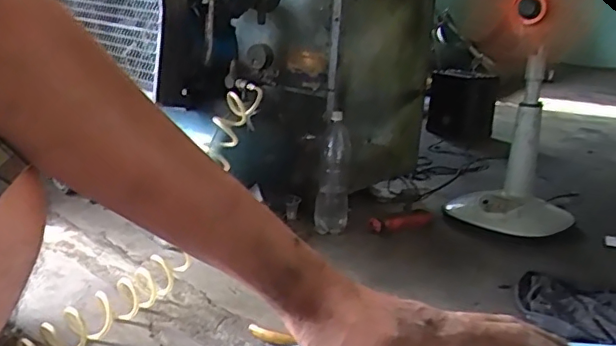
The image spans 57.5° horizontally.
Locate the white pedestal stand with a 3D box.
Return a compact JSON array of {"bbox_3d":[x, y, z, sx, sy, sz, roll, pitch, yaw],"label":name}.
[{"bbox_3d":[0.607,-0.073,1.654,0.345,0.471,0.285,9,18,25],"label":"white pedestal stand"}]

